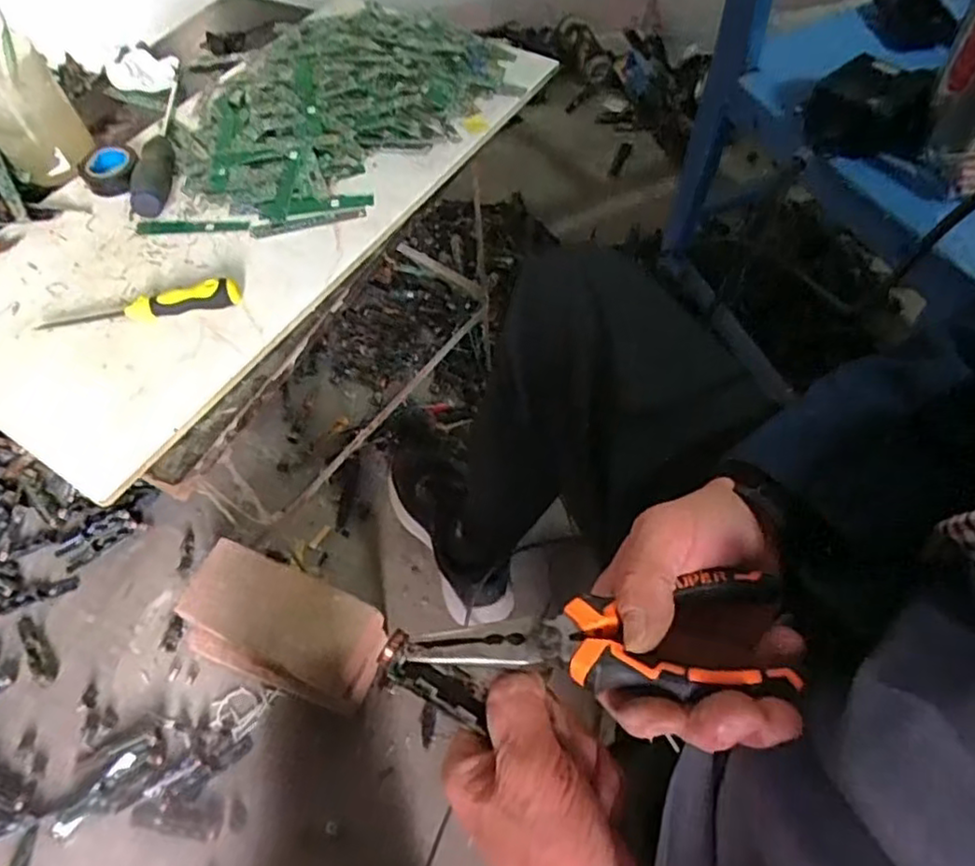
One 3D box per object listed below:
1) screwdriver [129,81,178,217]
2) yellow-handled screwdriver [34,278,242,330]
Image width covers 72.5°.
[{"bbox_3d":[-0.298,-0.272,0.611,0.025,0.032,0.209,-7,56,-1],"label":"screwdriver"},{"bbox_3d":[-0.269,-0.099,0.514,0.152,0.028,0.020,-9,56,-2],"label":"yellow-handled screwdriver"}]

